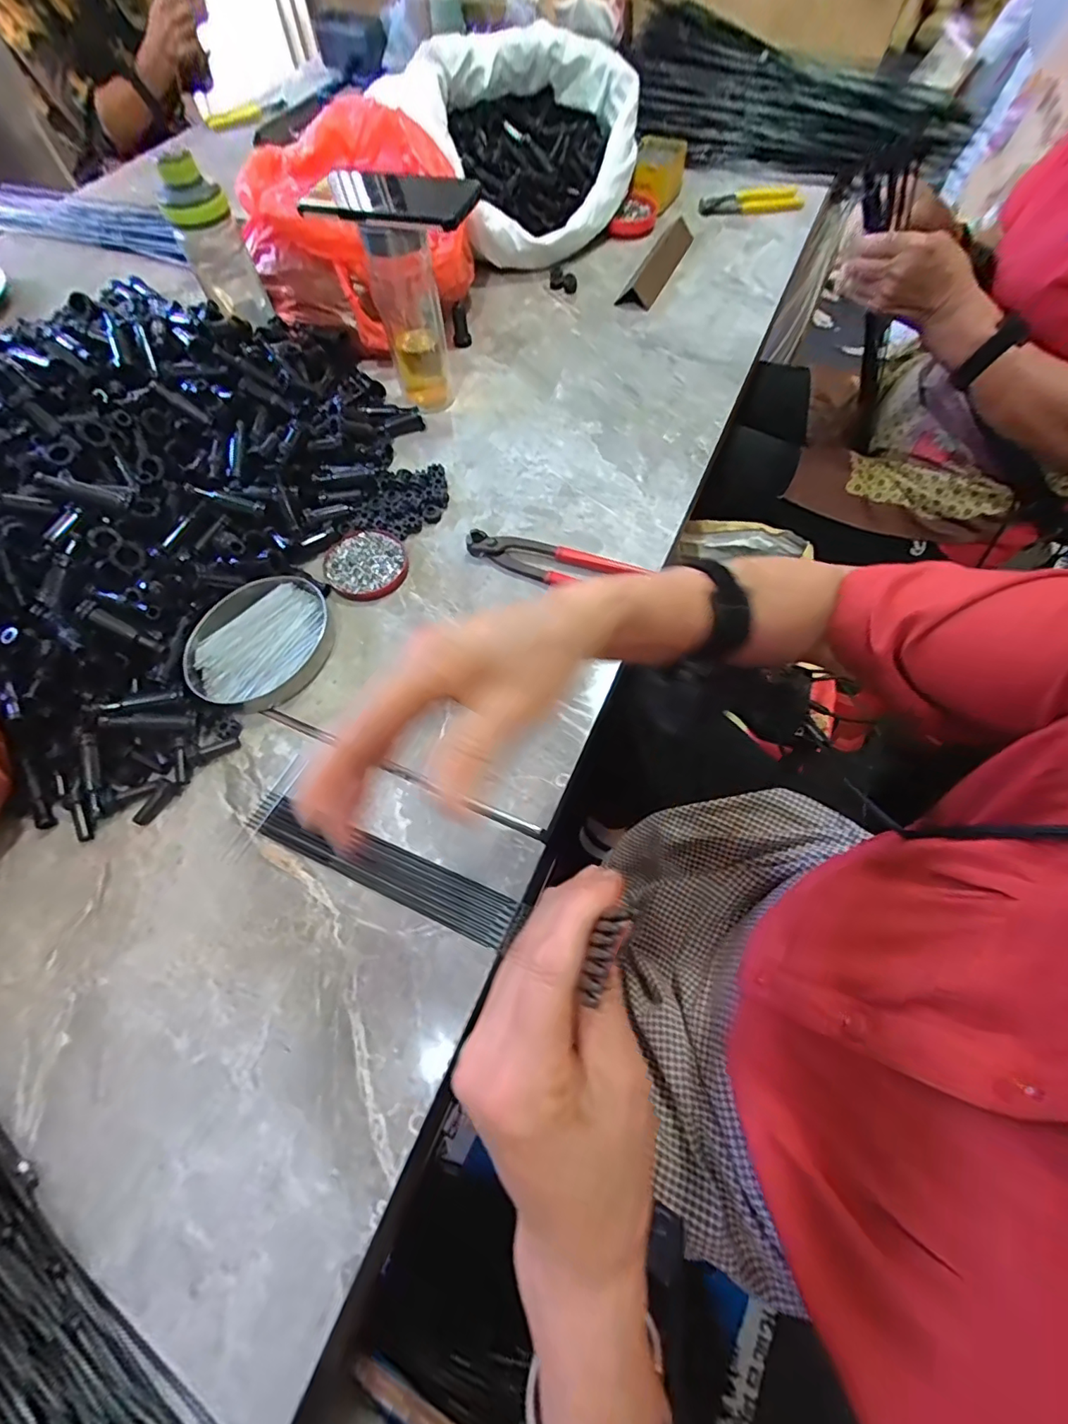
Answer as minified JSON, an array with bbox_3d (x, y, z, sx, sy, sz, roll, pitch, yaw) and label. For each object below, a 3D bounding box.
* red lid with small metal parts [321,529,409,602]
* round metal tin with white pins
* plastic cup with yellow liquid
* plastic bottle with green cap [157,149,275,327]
[{"bbox_3d":[-0.170,-0.150,0.516,0.081,0.009,0.081,0,64,0],"label":"red lid with small metal parts"},{"bbox_3d":[-0.249,-0.063,0.471,0.109,0.024,0.134,37,69,16],"label":"round metal tin with white pins"},{"bbox_3d":[-0.137,-0.440,0.565,0.065,0.179,0.079,-12,64,-6],"label":"plastic cup with yellow liquid"},{"bbox_3d":[-0.368,-0.537,0.588,0.069,0.134,0.066,-26,67,-11],"label":"plastic bottle with green cap"}]

